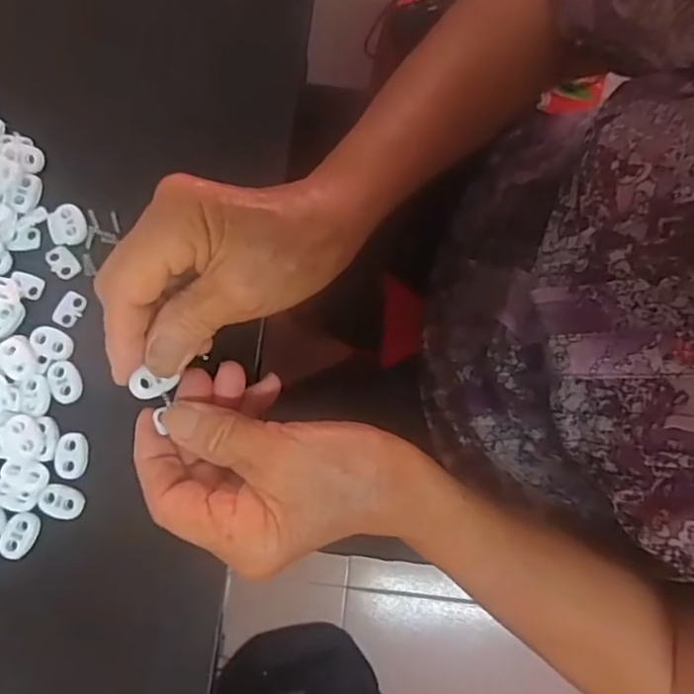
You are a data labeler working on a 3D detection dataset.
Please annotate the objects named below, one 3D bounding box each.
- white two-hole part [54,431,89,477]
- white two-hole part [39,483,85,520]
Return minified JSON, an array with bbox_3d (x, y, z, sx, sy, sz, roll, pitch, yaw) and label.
[{"bbox_3d":[-0.138,0.054,0.300,0.015,0.006,0.022,1,80,-1],"label":"white two-hole part"},{"bbox_3d":[-0.141,0.076,0.296,0.022,0.006,0.016,15,80,1],"label":"white two-hole part"}]

